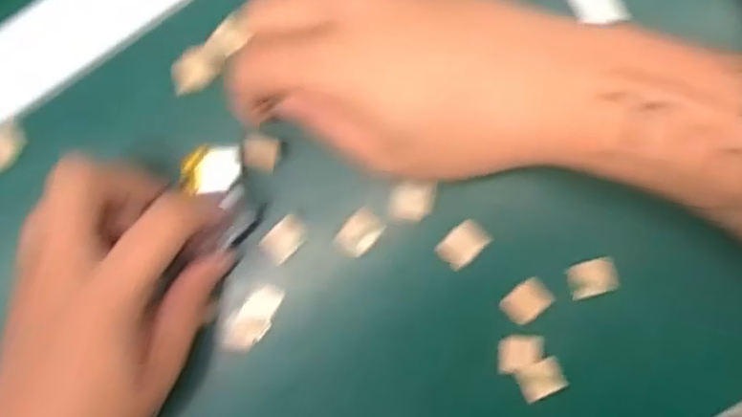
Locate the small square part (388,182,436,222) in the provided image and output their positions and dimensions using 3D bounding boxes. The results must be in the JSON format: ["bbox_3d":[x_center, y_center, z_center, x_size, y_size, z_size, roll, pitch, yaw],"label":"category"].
[{"bbox_3d":[0.020,-0.004,0.345,0.019,0.008,0.018,14,93,8],"label":"small square part"}]

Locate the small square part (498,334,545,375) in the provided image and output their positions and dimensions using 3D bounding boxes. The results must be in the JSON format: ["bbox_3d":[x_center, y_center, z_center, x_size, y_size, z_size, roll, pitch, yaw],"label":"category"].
[{"bbox_3d":[0.070,0.069,0.342,0.021,0.005,0.018,1,91,8],"label":"small square part"}]

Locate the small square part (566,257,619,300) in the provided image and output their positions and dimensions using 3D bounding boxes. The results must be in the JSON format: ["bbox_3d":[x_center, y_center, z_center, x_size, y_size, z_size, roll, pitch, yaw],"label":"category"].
[{"bbox_3d":[0.103,0.032,0.338,0.022,0.005,0.016,-13,89,8],"label":"small square part"}]

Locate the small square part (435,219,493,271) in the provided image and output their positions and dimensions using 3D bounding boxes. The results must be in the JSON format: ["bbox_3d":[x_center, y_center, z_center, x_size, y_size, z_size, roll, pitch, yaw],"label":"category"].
[{"bbox_3d":[0.043,0.017,0.342,0.016,0.004,0.024,45,97,5],"label":"small square part"}]

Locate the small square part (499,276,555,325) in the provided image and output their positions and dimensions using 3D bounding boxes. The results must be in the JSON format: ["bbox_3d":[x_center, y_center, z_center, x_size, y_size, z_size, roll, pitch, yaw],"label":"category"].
[{"bbox_3d":[0.073,0.044,0.340,0.021,0.004,0.016,-43,85,7],"label":"small square part"}]

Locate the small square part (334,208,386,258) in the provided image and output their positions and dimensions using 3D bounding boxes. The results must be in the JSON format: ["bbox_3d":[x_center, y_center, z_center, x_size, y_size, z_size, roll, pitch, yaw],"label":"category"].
[{"bbox_3d":[-0.006,0.012,0.348,0.015,0.006,0.023,40,96,5],"label":"small square part"}]

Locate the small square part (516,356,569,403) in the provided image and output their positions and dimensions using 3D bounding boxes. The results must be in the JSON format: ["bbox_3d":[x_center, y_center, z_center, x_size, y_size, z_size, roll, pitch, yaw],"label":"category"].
[{"bbox_3d":[0.080,0.080,0.342,0.021,0.005,0.016,-25,88,8],"label":"small square part"}]

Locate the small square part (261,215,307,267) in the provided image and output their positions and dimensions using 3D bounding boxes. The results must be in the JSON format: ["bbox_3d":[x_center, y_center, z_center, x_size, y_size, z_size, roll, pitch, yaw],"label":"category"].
[{"bbox_3d":[-0.042,0.015,0.355,0.015,0.007,0.023,45,96,5],"label":"small square part"}]

